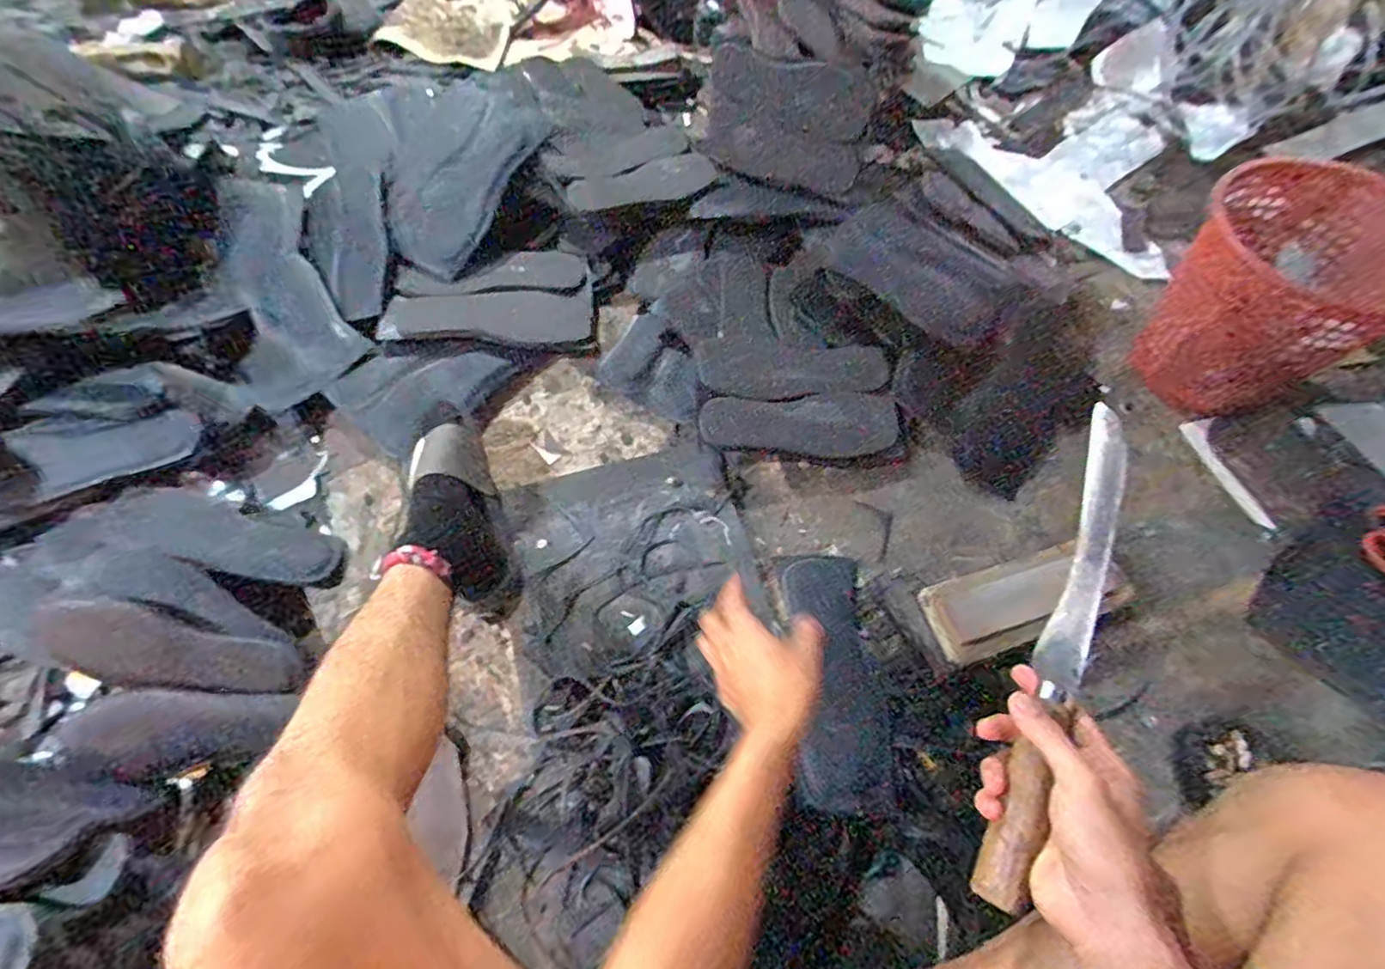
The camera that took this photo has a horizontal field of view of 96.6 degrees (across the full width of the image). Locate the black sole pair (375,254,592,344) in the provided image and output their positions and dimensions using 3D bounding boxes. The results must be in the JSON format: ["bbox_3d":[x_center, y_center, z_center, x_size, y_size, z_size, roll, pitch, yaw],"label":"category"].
[{"bbox_3d":[-0.288,-0.267,0.895,0.279,0.051,0.142,-4,61,-5],"label":"black sole pair"}]

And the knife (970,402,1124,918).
[{"bbox_3d":[0.251,0.103,0.413,0.032,0.028,0.343,20,78,8],"label":"knife"}]

